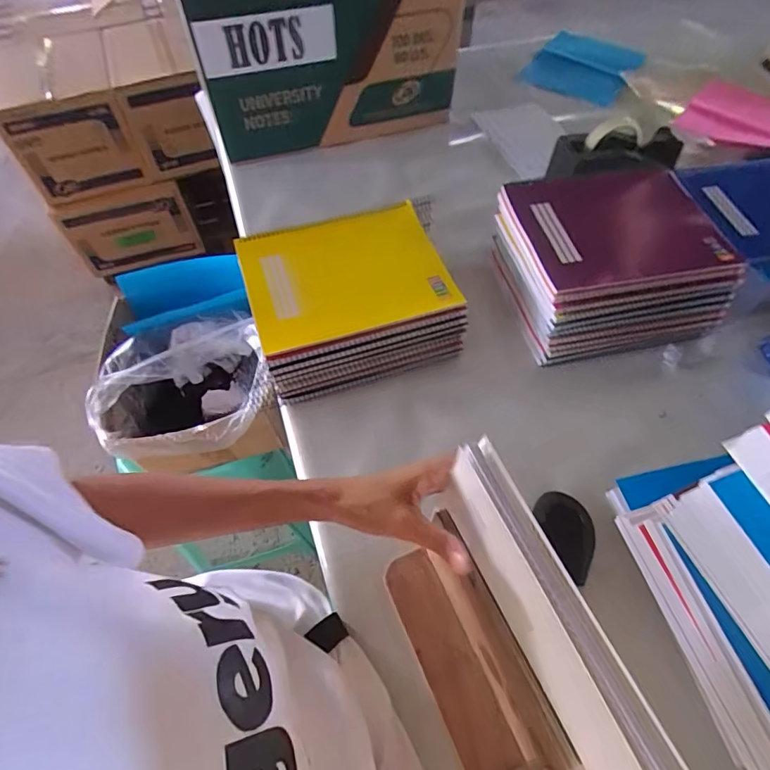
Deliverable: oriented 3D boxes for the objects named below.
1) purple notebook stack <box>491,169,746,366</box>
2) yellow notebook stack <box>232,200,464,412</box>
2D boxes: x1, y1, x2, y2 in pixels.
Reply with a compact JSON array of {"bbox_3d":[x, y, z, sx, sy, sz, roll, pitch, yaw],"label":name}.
[{"bbox_3d":[0.298,-0.168,0.648,0.247,0.138,0.224,-10,58,-6],"label":"purple notebook stack"},{"bbox_3d":[-0.038,-0.118,0.636,0.270,0.106,0.212,-16,59,-10],"label":"yellow notebook stack"}]

